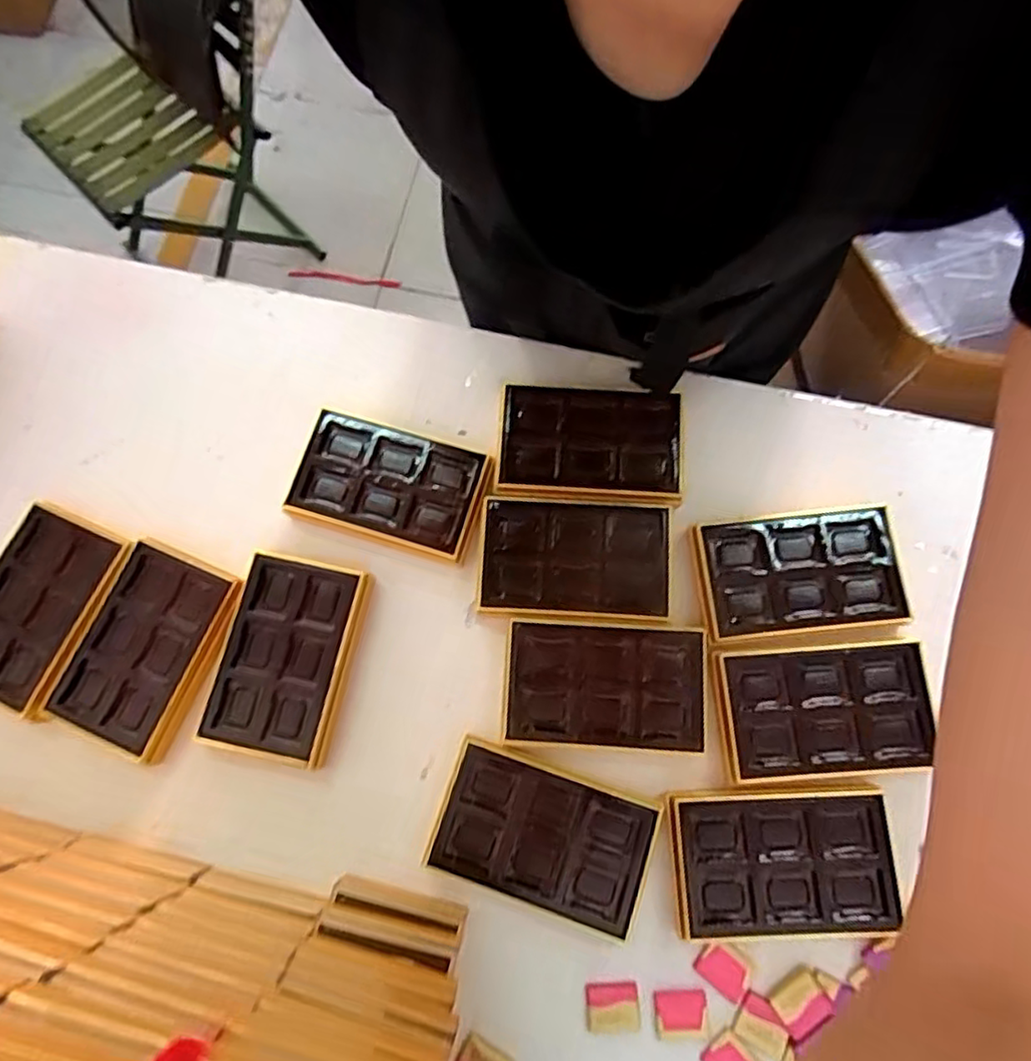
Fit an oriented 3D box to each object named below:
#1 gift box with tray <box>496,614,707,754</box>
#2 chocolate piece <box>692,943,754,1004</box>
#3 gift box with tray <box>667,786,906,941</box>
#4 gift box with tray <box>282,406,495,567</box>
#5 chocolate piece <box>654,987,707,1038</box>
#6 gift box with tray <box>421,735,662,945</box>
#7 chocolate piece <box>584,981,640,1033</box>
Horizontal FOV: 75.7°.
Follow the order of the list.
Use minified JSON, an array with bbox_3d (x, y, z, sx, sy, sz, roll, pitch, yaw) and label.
[{"bbox_3d":[0.073,0.128,0.556,0.160,0.029,0.102,3,76,3],"label":"gift box with tray"},{"bbox_3d":[0.160,0.335,0.507,0.040,0.004,0.032,36,79,10],"label":"chocolate piece"},{"bbox_3d":[0.204,0.257,0.515,0.163,0.026,0.102,-3,75,1],"label":"gift box with tray"},{"bbox_3d":[-0.111,-0.039,0.600,0.163,0.036,0.105,15,76,6],"label":"gift box with tray"},{"bbox_3d":[0.125,0.366,0.505,0.040,0.004,0.032,-8,75,0],"label":"chocolate piece"},{"bbox_3d":[0.020,0.239,0.525,0.163,0.034,0.099,19,77,6],"label":"gift box with tray"},{"bbox_3d":[0.074,0.363,0.505,0.040,0.004,0.034,-1,75,1],"label":"chocolate piece"}]

